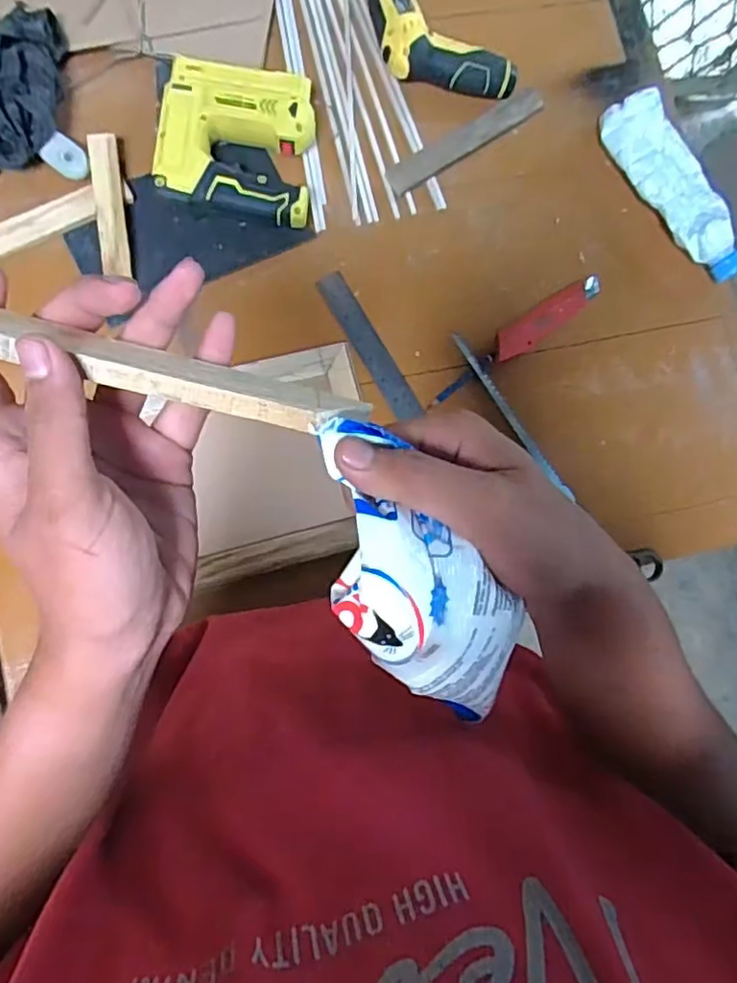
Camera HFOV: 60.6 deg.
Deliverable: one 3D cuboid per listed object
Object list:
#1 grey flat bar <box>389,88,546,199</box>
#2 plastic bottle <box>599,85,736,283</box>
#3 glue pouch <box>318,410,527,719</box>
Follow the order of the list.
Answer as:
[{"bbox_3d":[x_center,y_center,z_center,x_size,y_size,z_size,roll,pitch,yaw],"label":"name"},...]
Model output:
[{"bbox_3d":[0.105,-0.382,0.686,0.194,0.005,0.031,-34,92,-6],"label":"grey flat bar"},{"bbox_3d":[0.338,-0.332,0.683,0.072,0.035,0.220,-33,90,-9],"label":"plastic bottle"},{"bbox_3d":[0.020,0.041,0.263,0.061,0.034,0.147,-33,103,-9],"label":"glue pouch"}]

